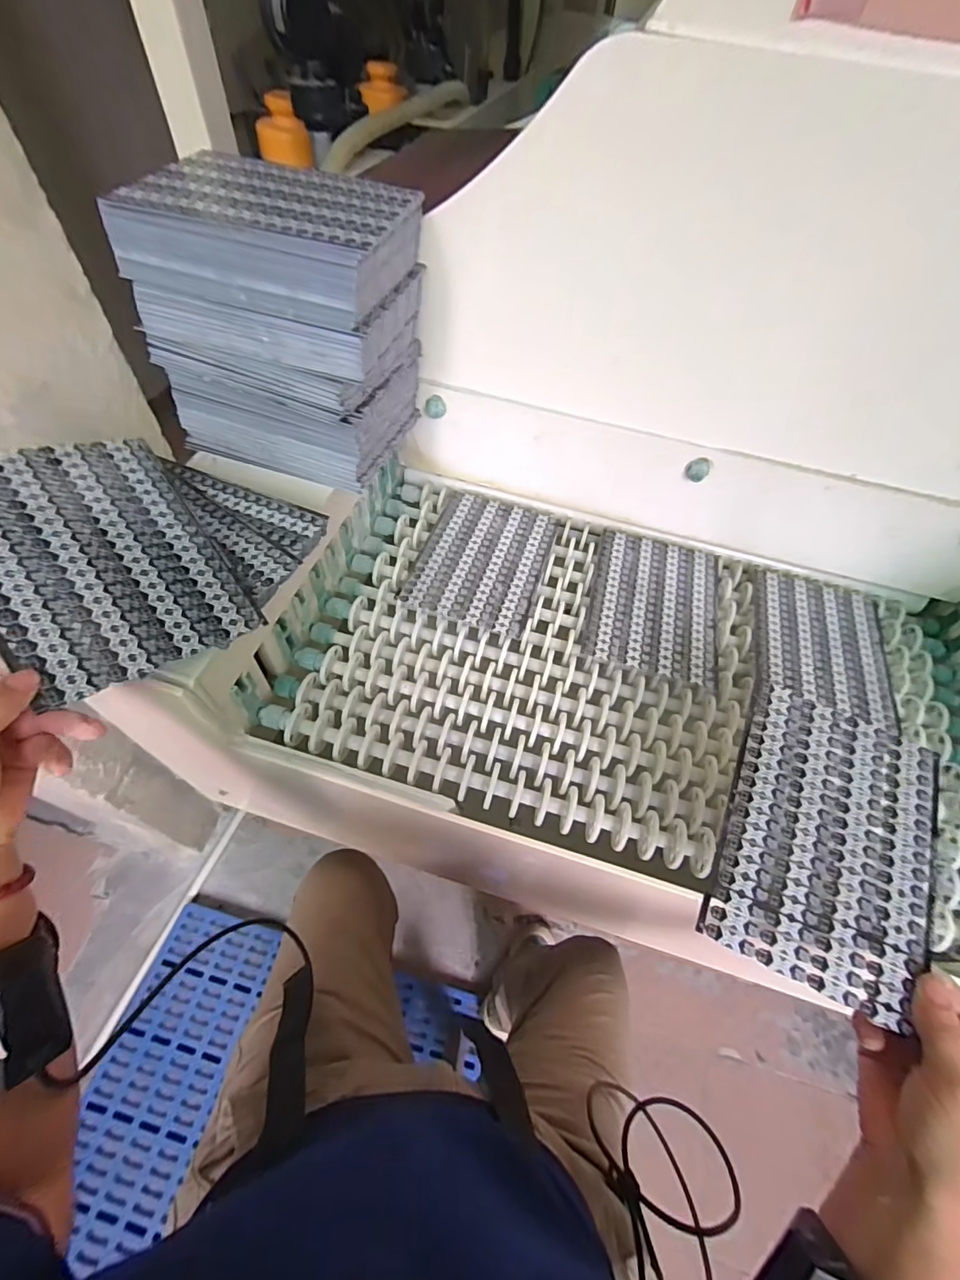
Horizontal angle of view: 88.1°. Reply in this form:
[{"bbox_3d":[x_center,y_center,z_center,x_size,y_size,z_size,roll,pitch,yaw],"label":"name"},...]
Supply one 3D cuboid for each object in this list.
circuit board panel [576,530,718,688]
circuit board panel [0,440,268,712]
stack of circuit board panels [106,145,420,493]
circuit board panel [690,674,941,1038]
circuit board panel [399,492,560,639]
[{"bbox_3d":[0.201,-0.044,0.569,0.142,0.011,0.195,15,56,5],"label":"circuit board panel"},{"bbox_3d":[-0.267,-0.062,0.347,0.141,0.006,0.195,-30,78,-41],"label":"circuit board panel"},{"bbox_3d":[-0.180,-0.286,0.463,0.214,0.200,0.153,14,56,4],"label":"stack of circuit board panels"},{"bbox_3d":[0.246,0.137,0.349,0.134,0.006,0.193,25,66,9],"label":"circuit board panel"},{"bbox_3d":[0.008,-0.097,0.587,0.140,0.010,0.192,17,56,7],"label":"circuit board panel"}]

